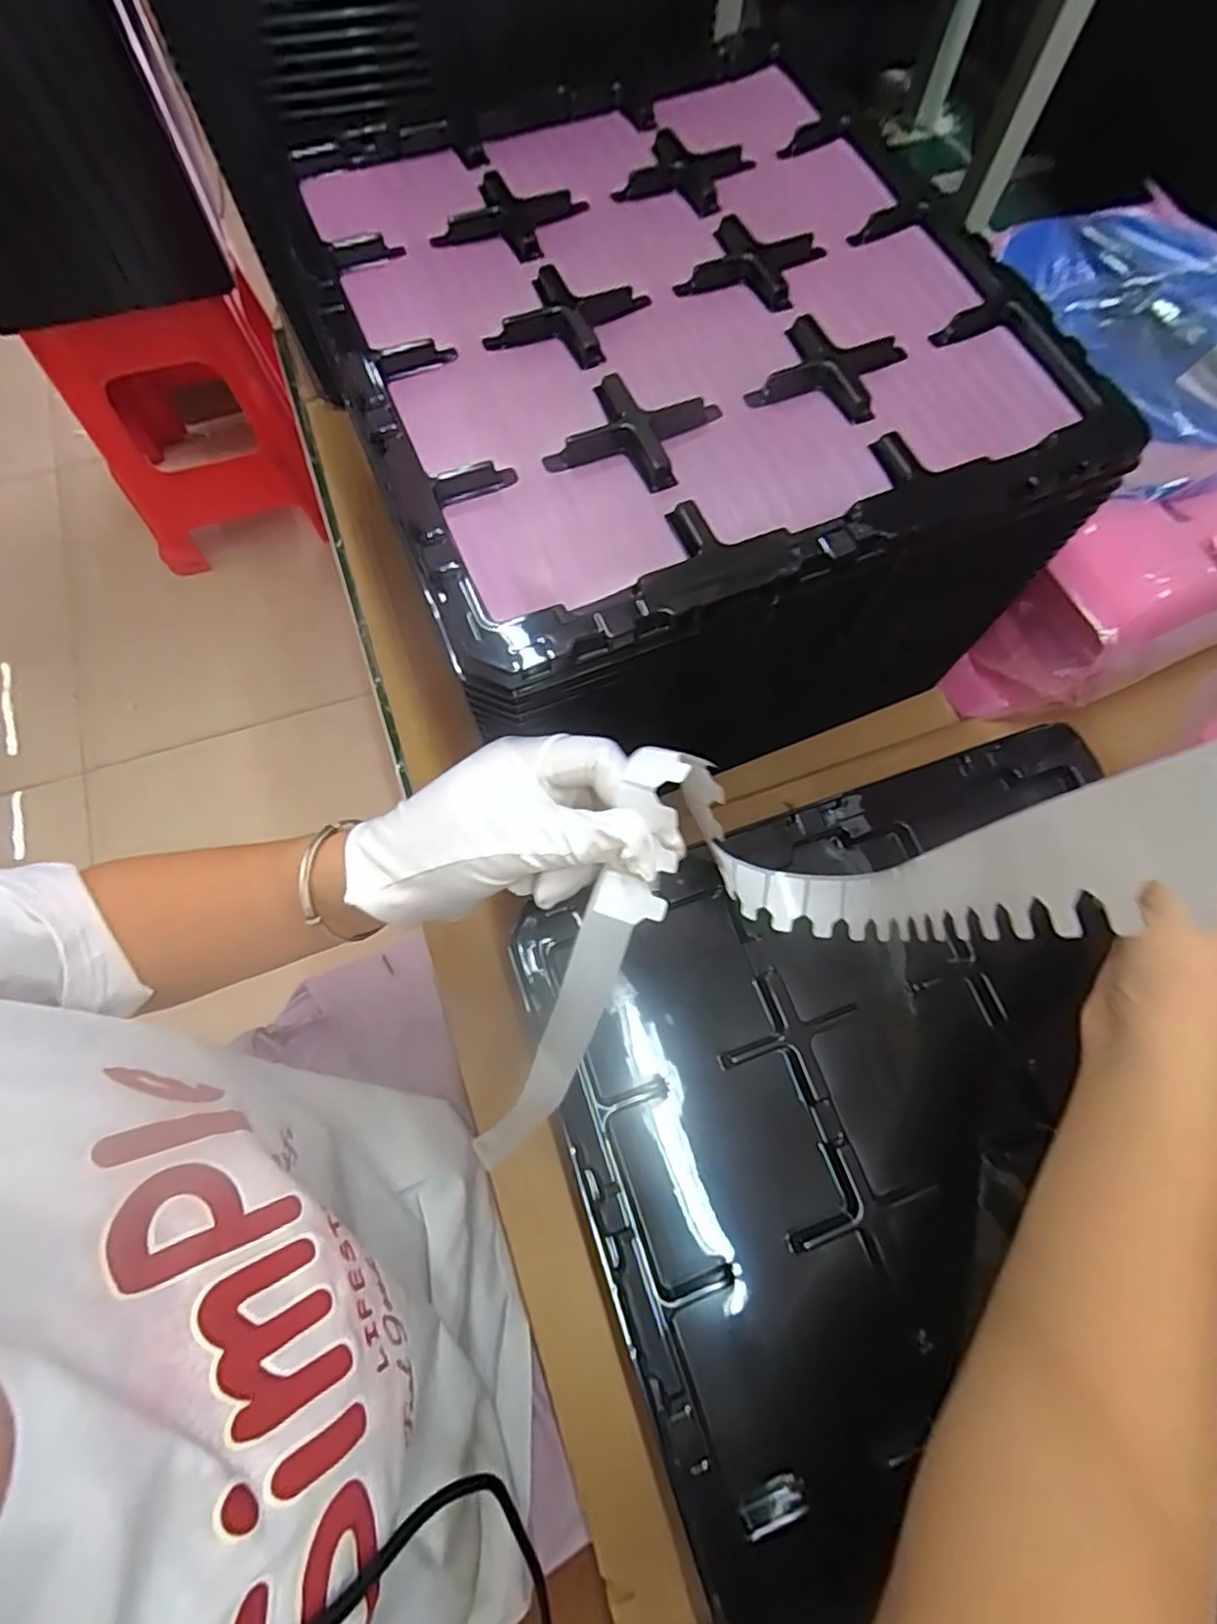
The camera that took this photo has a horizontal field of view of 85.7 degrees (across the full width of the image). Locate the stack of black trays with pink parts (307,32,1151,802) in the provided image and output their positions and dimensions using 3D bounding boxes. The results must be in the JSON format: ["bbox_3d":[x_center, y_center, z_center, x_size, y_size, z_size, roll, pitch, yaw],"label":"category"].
[{"bbox_3d":[0.032,-0.216,0.411,0.325,0.187,0.362,-22,73,-8],"label":"stack of black trays with pink parts"}]

